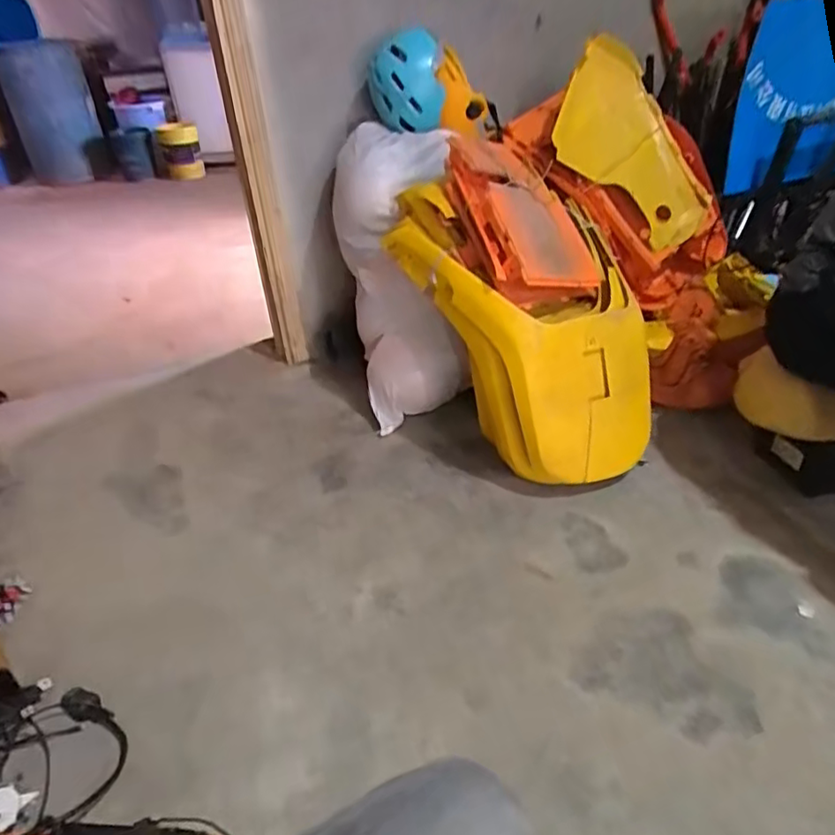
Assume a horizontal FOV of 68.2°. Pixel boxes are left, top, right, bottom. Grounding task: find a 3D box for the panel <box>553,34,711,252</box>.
[{"bbox_3d":[0.544,-0.724,1.659,0.295,0.592,0.047,-24,-2,3],"label":"panel"}]

